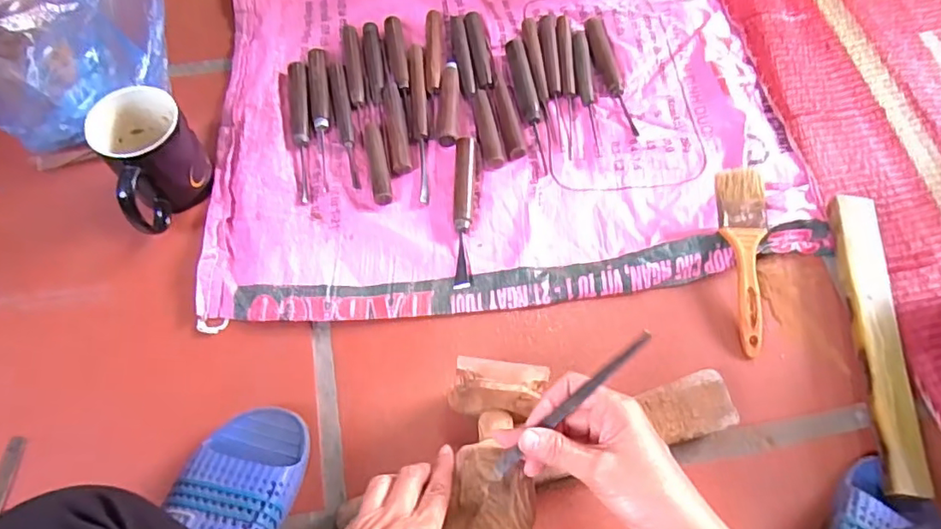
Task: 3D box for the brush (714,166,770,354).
[{"bbox_3d":[0.268,-0.007,0.555,0.045,0.015,0.182,1,78,-1],"label":"brush"}]

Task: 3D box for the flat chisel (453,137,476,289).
[{"bbox_3d":[-0.007,-0.058,0.582,0.020,0.020,0.169,2,65,-1],"label":"flat chisel"}]

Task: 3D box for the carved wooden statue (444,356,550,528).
[{"bbox_3d":[0.019,0.162,0.421,0.079,0.055,0.175,0,58,-1],"label":"carved wooden statue"}]

